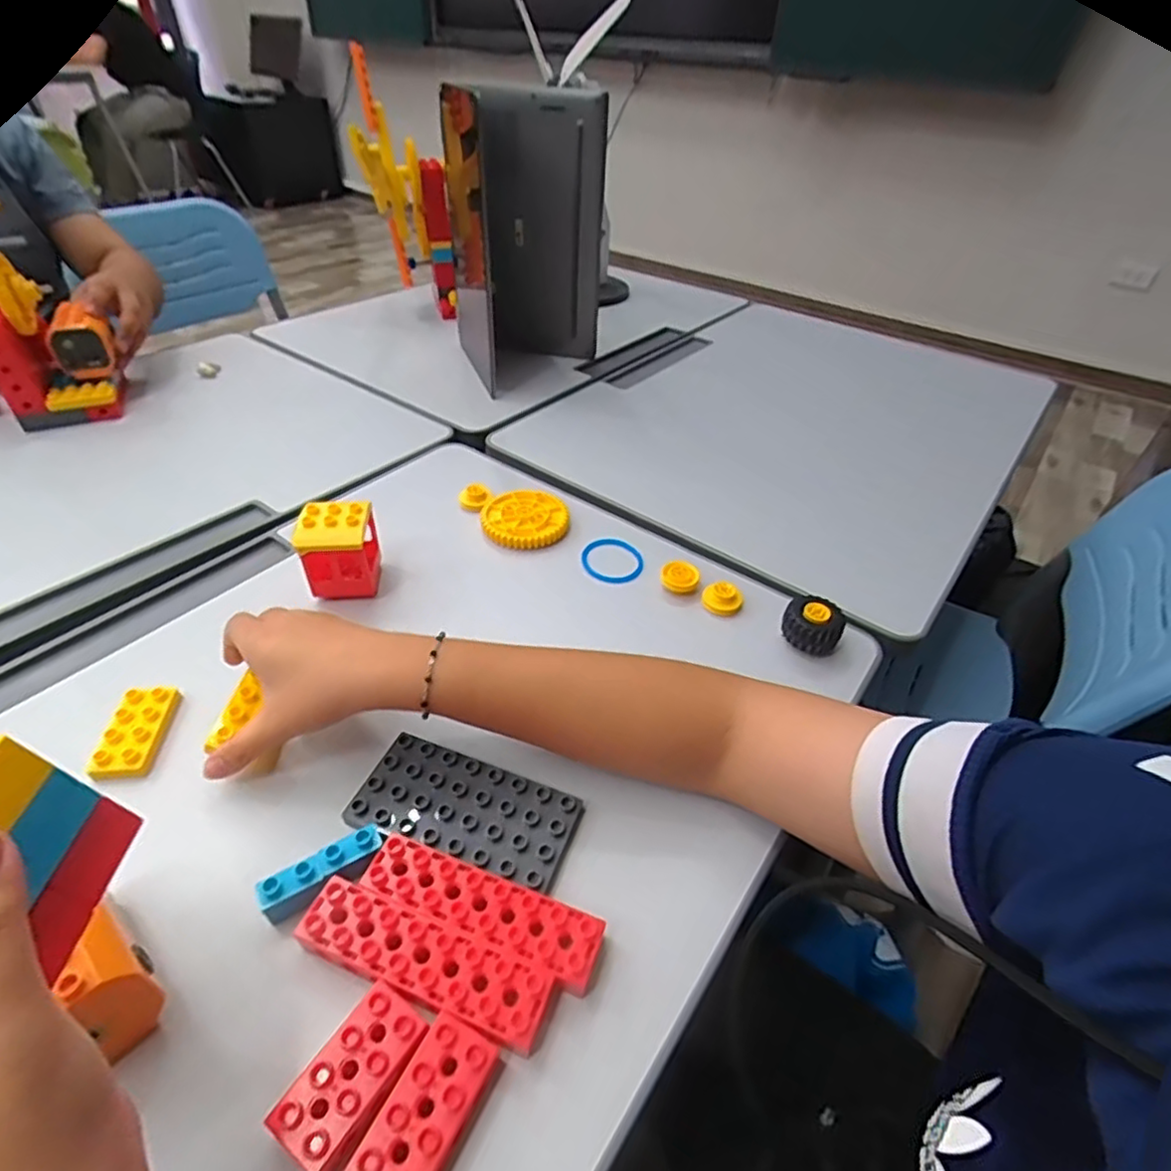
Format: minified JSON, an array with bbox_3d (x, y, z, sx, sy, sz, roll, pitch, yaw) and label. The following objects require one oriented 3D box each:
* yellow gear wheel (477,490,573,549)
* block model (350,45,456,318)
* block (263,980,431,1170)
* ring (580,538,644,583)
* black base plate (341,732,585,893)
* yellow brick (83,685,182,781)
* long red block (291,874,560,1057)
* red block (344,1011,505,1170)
[{"bbox_3d":[-0.058,-0.065,0.607,0.081,0.014,0.078,-8,43,-13],"label":"yellow gear wheel"},{"bbox_3d":[-0.260,-0.553,0.931,0.120,0.304,0.165,-7,43,-12],"label":"block model"},{"bbox_3d":[-0.100,0.215,0.276,0.032,0.023,0.062,25,46,22],"label":"block"},{"bbox_3d":[0.026,-0.024,0.570,0.058,0.010,0.056,-3,42,3],"label":"ring"},{"bbox_3d":[-0.071,0.135,0.380,0.126,0.014,0.061,14,42,12],"label":"black base plate"},{"bbox_3d":[-0.289,0.095,0.409,0.030,0.016,0.068,-1,42,-6],"label":"yellow brick"},{"bbox_3d":[-0.078,0.186,0.312,0.126,0.025,0.034,15,43,15],"label":"long red block"},{"bbox_3d":[-0.066,0.224,0.270,0.032,0.023,0.062,21,44,18],"label":"red block"}]

